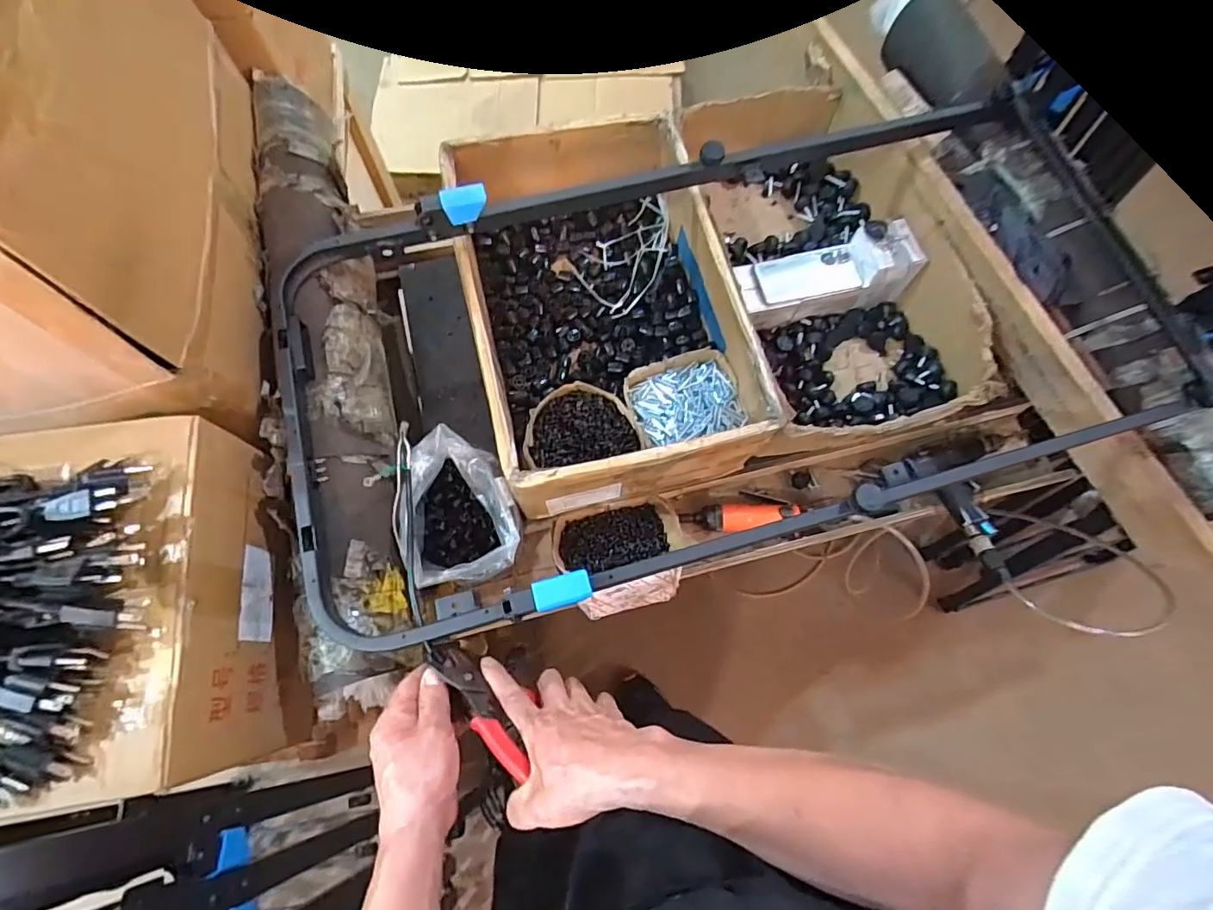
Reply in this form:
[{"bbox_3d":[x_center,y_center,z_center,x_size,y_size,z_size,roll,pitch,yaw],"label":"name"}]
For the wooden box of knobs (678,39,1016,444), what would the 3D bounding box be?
[{"bbox_3d":[0.335,-0.305,0.861,0.351,0.162,0.607,-12,73,-6],"label":"wooden box of knobs"}]

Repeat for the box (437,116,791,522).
[{"bbox_3d":[-0.008,-0.205,0.794,0.344,0.187,0.522,-13,73,-6],"label":"box"}]

